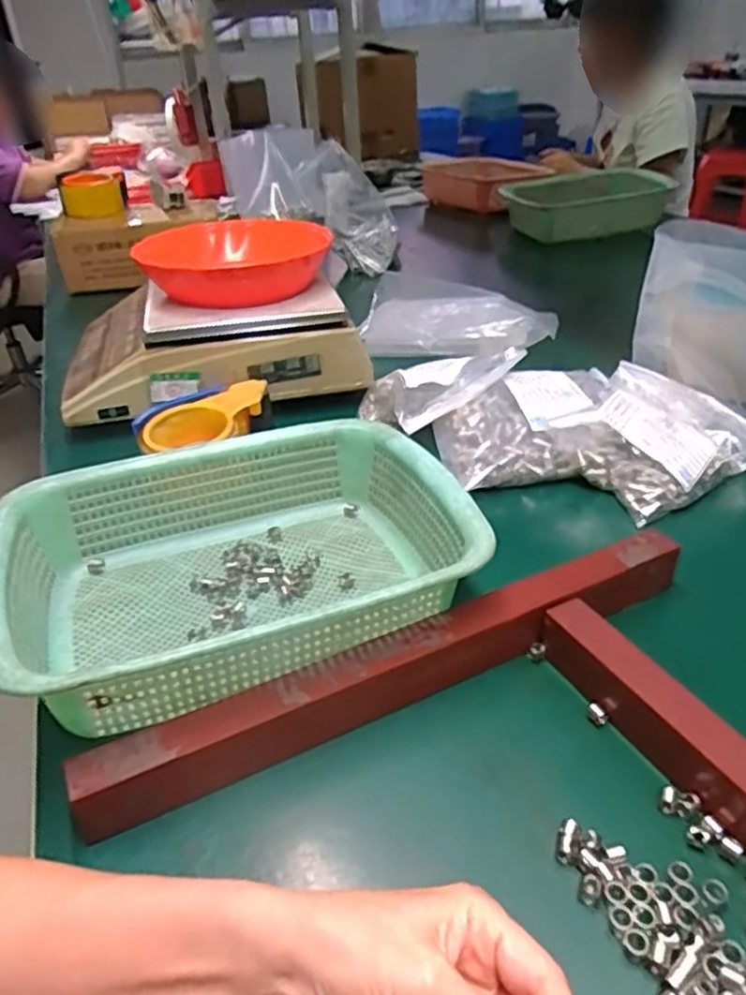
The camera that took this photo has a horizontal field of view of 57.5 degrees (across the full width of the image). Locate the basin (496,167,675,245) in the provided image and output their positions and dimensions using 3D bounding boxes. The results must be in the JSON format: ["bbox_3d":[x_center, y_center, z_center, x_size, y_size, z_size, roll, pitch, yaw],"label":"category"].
[{"bbox_3d":[0.384,-0.534,1.262,0.302,0.093,0.222,9,36,19],"label":"basin"}]

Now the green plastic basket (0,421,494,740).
[{"bbox_3d":[-0.087,0.039,0.452,0.288,0.077,0.219,-15,35,-16],"label":"green plastic basket"}]

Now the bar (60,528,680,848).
[{"bbox_3d":[0.027,0.100,0.411,0.392,0.046,0.030,-18,36,-19],"label":"bar"}]

